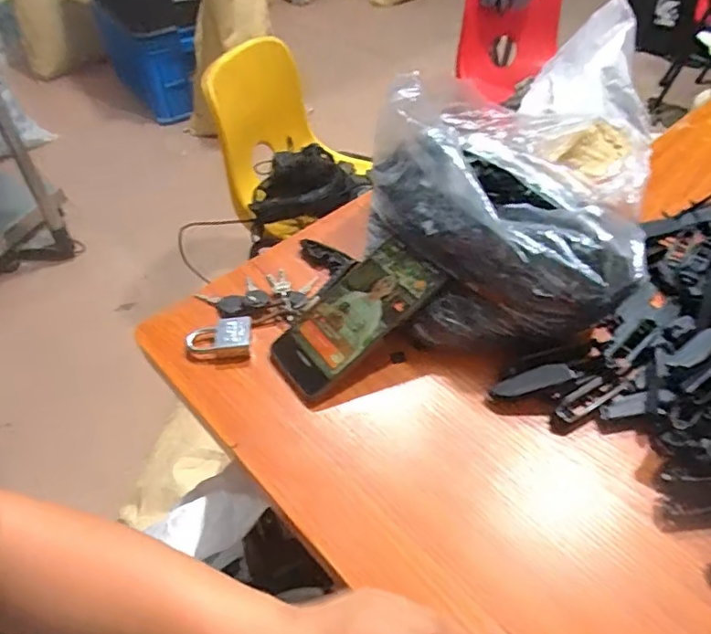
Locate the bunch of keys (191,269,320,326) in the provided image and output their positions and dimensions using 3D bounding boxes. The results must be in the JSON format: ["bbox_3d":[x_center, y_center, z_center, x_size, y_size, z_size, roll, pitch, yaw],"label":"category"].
[{"bbox_3d":[-0.099,-0.022,0.553,0.123,0.021,0.069,3,46,6],"label":"bunch of keys"}]

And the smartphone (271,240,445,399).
[{"bbox_3d":[-0.005,-0.002,0.488,0.157,0.013,0.079,-41,53,-2],"label":"smartphone"}]

